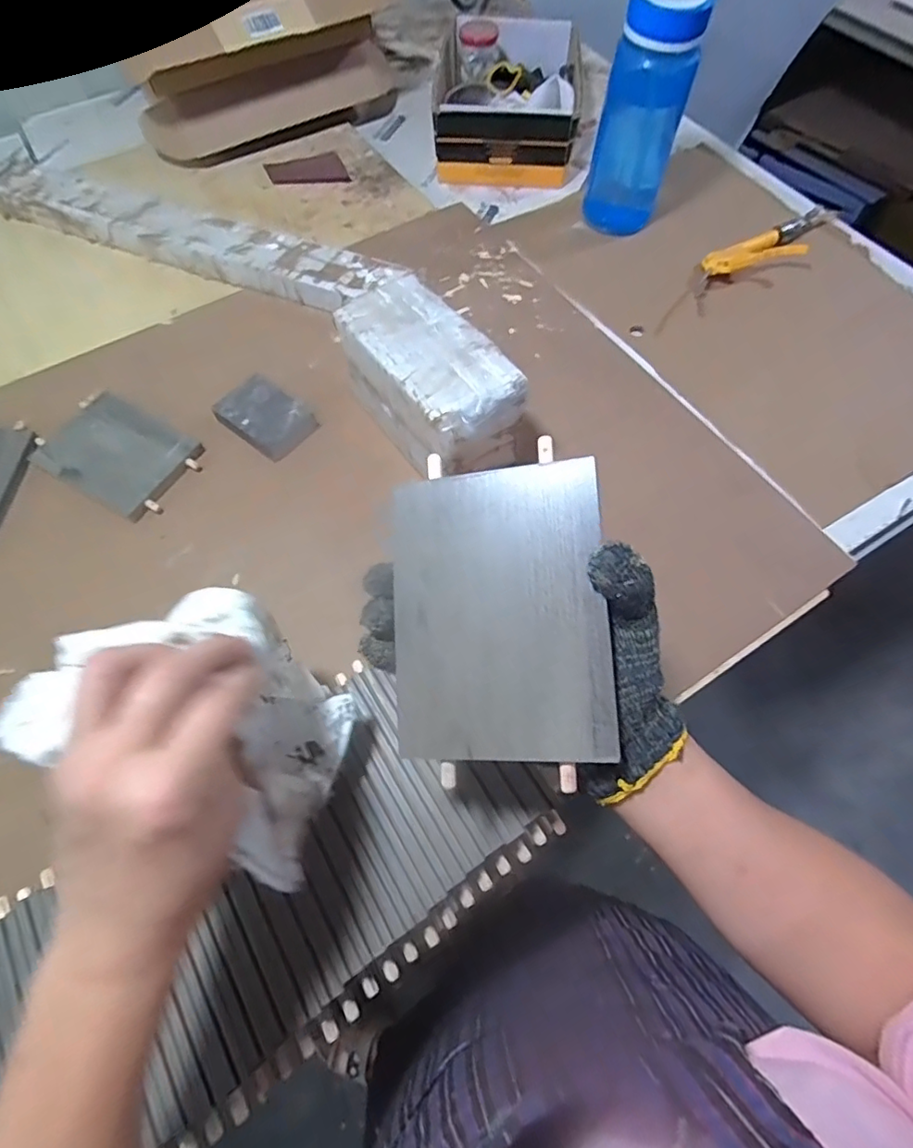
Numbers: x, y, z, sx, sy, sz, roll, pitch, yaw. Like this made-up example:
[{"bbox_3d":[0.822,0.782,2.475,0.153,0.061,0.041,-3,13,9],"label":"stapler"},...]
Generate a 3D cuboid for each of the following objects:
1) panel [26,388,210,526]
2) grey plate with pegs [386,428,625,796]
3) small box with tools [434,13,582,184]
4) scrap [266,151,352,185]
[{"bbox_3d":[-0.380,-0.136,0.622,0.168,0.011,0.112,28,68,12],"label":"panel"},{"bbox_3d":[0.021,0.020,0.294,0.112,0.007,0.160,-5,82,18],"label":"grey plate with pegs"},{"bbox_3d":[0.084,-0.789,0.907,0.223,0.087,0.342,2,65,1],"label":"small box with tools"},{"bbox_3d":[-0.233,-0.632,0.863,0.125,0.014,0.052,-6,65,-3],"label":"scrap"}]

